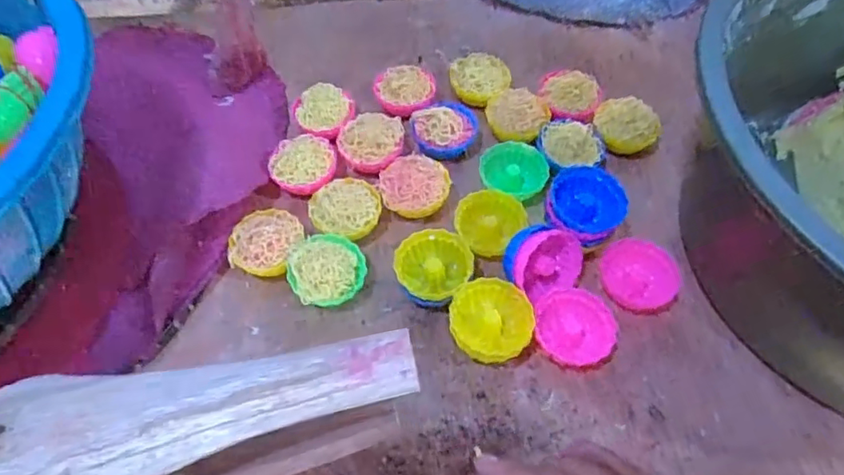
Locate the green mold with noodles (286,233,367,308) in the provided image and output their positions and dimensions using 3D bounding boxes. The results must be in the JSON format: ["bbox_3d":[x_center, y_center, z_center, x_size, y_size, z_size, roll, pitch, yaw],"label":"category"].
[{"bbox_3d":[-0.077,0.027,0.471,0.061,0.038,0.060,0,57,0],"label":"green mold with noodles"}]

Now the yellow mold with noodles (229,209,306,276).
[{"bbox_3d":[-0.131,0.005,0.490,0.057,0.032,0.058,0,57,0],"label":"yellow mold with noodles"}]

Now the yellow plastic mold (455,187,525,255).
[{"bbox_3d":[0.055,-0.015,0.496,0.055,0.026,0.055,1,76,-2],"label":"yellow plastic mold"}]

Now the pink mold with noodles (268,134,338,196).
[{"bbox_3d":[-0.110,-0.065,0.534,0.059,0.024,0.063,-10,58,-7],"label":"pink mold with noodles"}]

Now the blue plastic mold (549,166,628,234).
[{"bbox_3d":[0.135,-0.030,0.474,0.057,0.020,0.057,-1,85,8],"label":"blue plastic mold"}]

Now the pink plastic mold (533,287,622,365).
[{"bbox_3d":[0.120,0.071,0.455,0.058,0.018,0.061,-23,60,-14],"label":"pink plastic mold"}]

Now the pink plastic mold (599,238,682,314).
[{"bbox_3d":[0.177,0.030,0.470,0.061,0.015,0.061,-29,75,-10],"label":"pink plastic mold"}]

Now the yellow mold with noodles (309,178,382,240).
[{"bbox_3d":[-0.067,-0.023,0.507,0.060,0.030,0.057,0,57,0],"label":"yellow mold with noodles"}]

